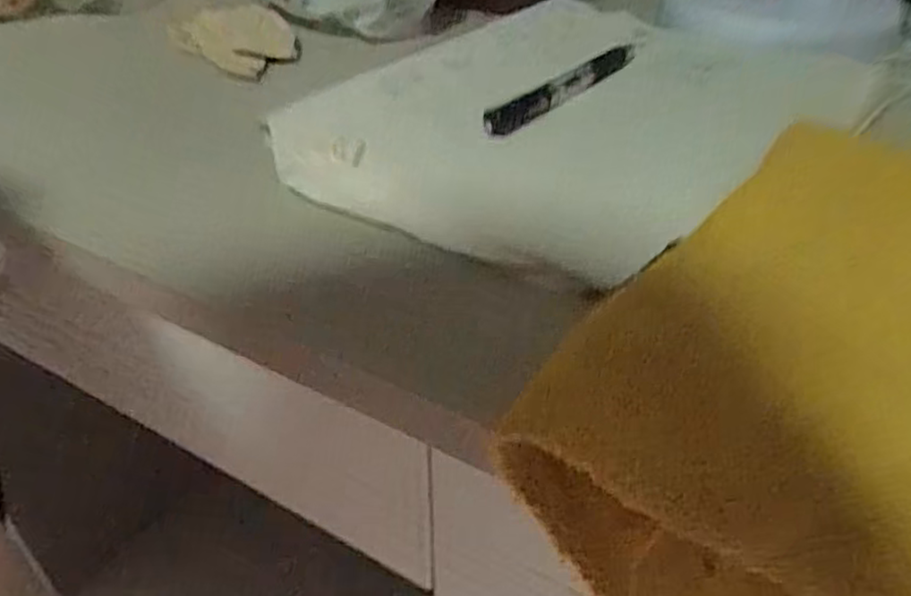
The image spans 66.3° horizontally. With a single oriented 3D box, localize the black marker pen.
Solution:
[{"bbox_3d":[0.058,-0.110,0.362,0.014,0.012,0.138,26,45,29],"label":"black marker pen"}]

